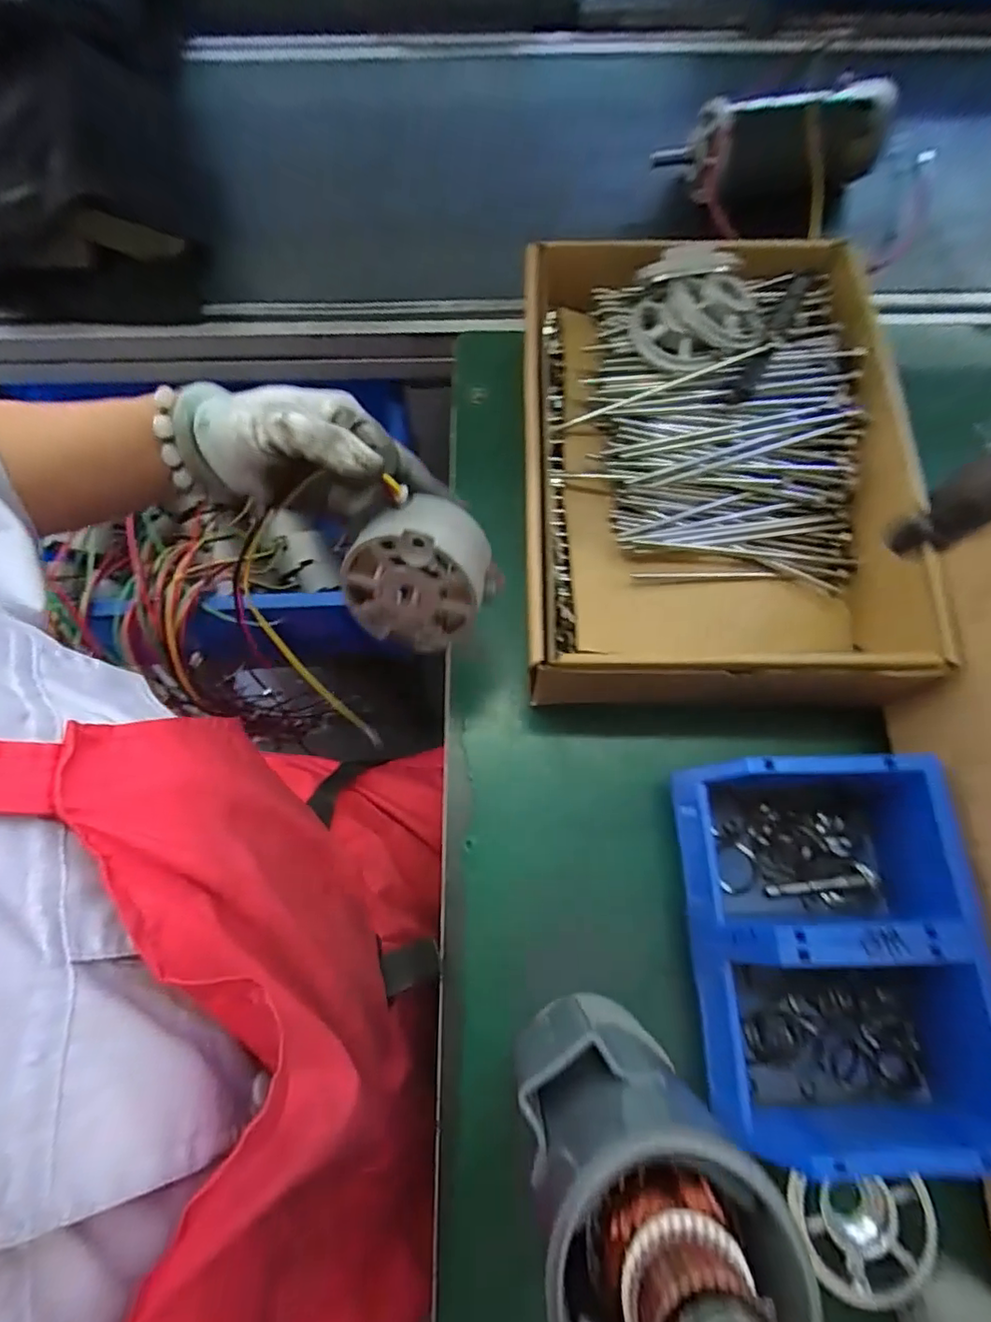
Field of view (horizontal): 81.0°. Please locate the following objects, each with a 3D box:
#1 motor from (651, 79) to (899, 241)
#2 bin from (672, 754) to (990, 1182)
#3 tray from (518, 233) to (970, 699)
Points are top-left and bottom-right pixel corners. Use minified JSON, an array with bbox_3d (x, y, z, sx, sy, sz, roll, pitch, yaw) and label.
[{"bbox_3d":[0.287,-0.528,0.621,0.222,0.102,0.085,-2,71,0],"label":"motor"},{"bbox_3d":[0.210,0.171,0.361,0.170,0.077,0.207,0,71,0],"label":"bin"},{"bbox_3d":[0.161,-0.153,0.453,0.270,0.108,0.370,1,71,1],"label":"tray"}]

